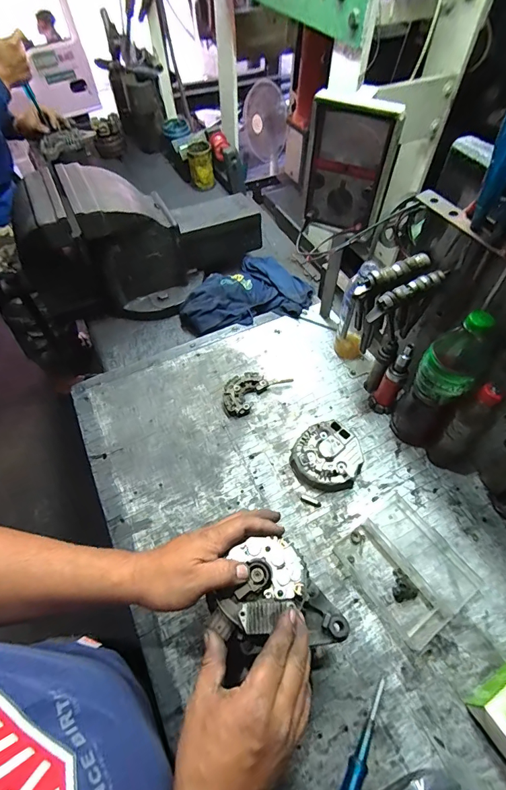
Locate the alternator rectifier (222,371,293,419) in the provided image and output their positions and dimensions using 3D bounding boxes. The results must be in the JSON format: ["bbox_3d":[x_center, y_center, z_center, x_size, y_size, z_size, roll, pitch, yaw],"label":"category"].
[{"bbox_3d":[-0.004,-0.012,0.724,0.134,0.022,0.072,-37,63,-22],"label":"alternator rectifier"}]

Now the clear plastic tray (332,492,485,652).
[{"bbox_3d":[0.224,0.246,0.546,0.144,0.019,0.159,-31,61,-19],"label":"clear plastic tray"}]

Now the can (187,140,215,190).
[{"bbox_3d":[-0.162,-0.705,1.180,0.076,0.117,0.079,-7,56,-4],"label":"can"}]

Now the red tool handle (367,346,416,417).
[{"bbox_3d":[0.236,-0.023,0.646,0.041,0.151,0.030,26,60,18],"label":"red tool handle"}]

